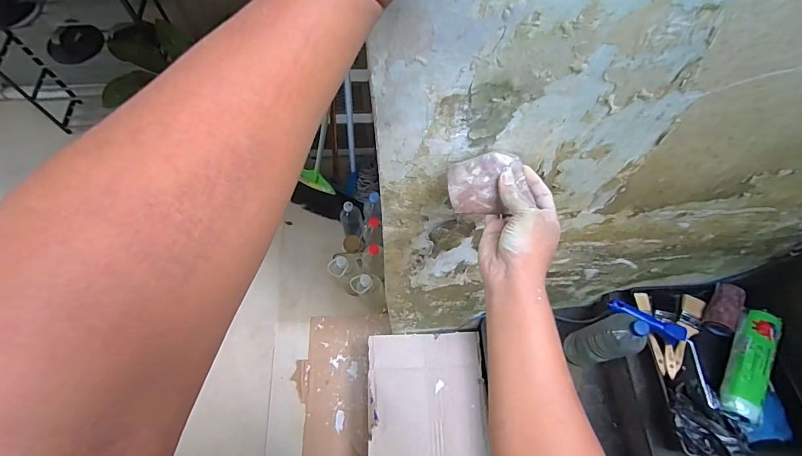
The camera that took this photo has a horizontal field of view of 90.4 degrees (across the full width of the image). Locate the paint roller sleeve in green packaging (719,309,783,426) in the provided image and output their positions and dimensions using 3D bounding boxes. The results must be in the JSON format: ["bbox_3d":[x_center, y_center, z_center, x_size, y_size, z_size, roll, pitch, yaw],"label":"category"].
[{"bbox_3d":[0.738,0.284,0.832,0.073,0.049,0.235,27,68,13],"label":"paint roller sleeve in green packaging"}]

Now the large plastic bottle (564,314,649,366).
[{"bbox_3d":[0.470,0.261,0.921,0.072,0.298,0.091,-22,66,-9],"label":"large plastic bottle"}]

